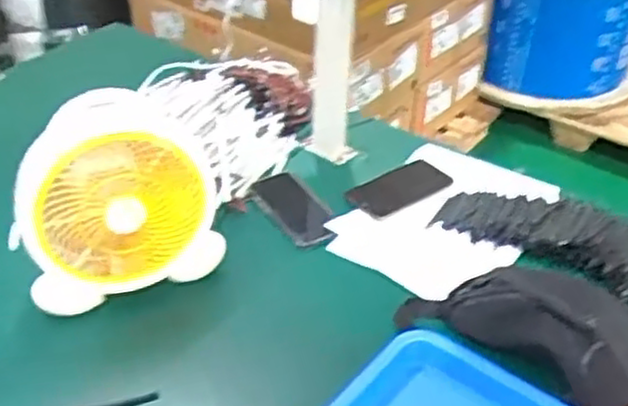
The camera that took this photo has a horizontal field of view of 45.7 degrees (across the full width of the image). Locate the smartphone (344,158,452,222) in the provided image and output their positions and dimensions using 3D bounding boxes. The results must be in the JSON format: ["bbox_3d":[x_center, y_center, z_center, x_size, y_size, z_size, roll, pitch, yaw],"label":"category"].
[{"bbox_3d":[0.123,-0.023,1.077,0.163,0.015,0.088,-26,46,-31],"label":"smartphone"}]

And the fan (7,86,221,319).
[{"bbox_3d":[-0.240,-0.018,0.876,0.213,0.231,0.151,-15,41,-21],"label":"fan"}]

